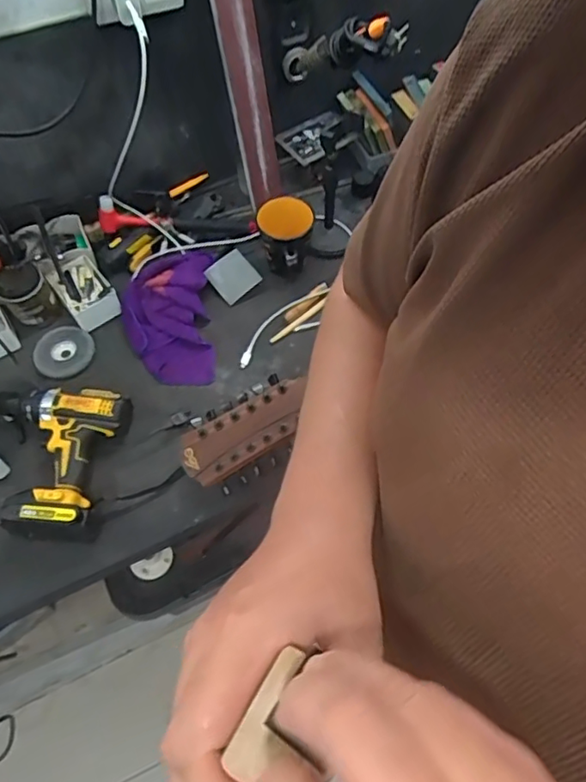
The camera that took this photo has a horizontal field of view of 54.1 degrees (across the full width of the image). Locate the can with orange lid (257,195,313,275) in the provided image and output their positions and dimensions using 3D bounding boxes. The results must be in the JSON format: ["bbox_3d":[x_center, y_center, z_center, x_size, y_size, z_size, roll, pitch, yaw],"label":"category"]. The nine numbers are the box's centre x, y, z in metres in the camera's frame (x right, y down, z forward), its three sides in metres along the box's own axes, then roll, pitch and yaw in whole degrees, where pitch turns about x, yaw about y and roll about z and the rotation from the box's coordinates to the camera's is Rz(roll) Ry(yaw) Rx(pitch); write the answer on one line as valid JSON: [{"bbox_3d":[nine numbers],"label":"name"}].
[{"bbox_3d":[-0.012,-0.234,0.916,0.085,0.104,0.105,3,60,3],"label":"can with orange lid"}]

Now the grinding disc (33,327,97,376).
[{"bbox_3d":[-0.355,-0.062,0.887,0.090,0.010,0.082,-1,60,1],"label":"grinding disc"}]

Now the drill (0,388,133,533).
[{"bbox_3d":[-0.336,0.087,0.773,0.199,0.061,0.202,2,60,2],"label":"drill"}]

